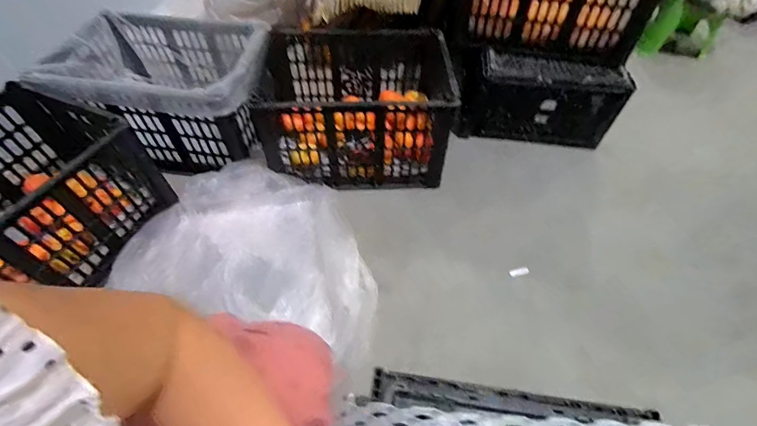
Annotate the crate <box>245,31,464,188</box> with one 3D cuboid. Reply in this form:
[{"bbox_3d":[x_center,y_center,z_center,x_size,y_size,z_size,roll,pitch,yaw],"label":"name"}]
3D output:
[{"bbox_3d":[-0.070,-0.288,1.017,0.478,0.268,0.372,-4,54,-4],"label":"crate"}]

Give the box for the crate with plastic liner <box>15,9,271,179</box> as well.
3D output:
[{"bbox_3d":[-0.560,-0.335,1.026,0.489,0.266,0.376,2,53,0],"label":"crate with plastic liner"}]

